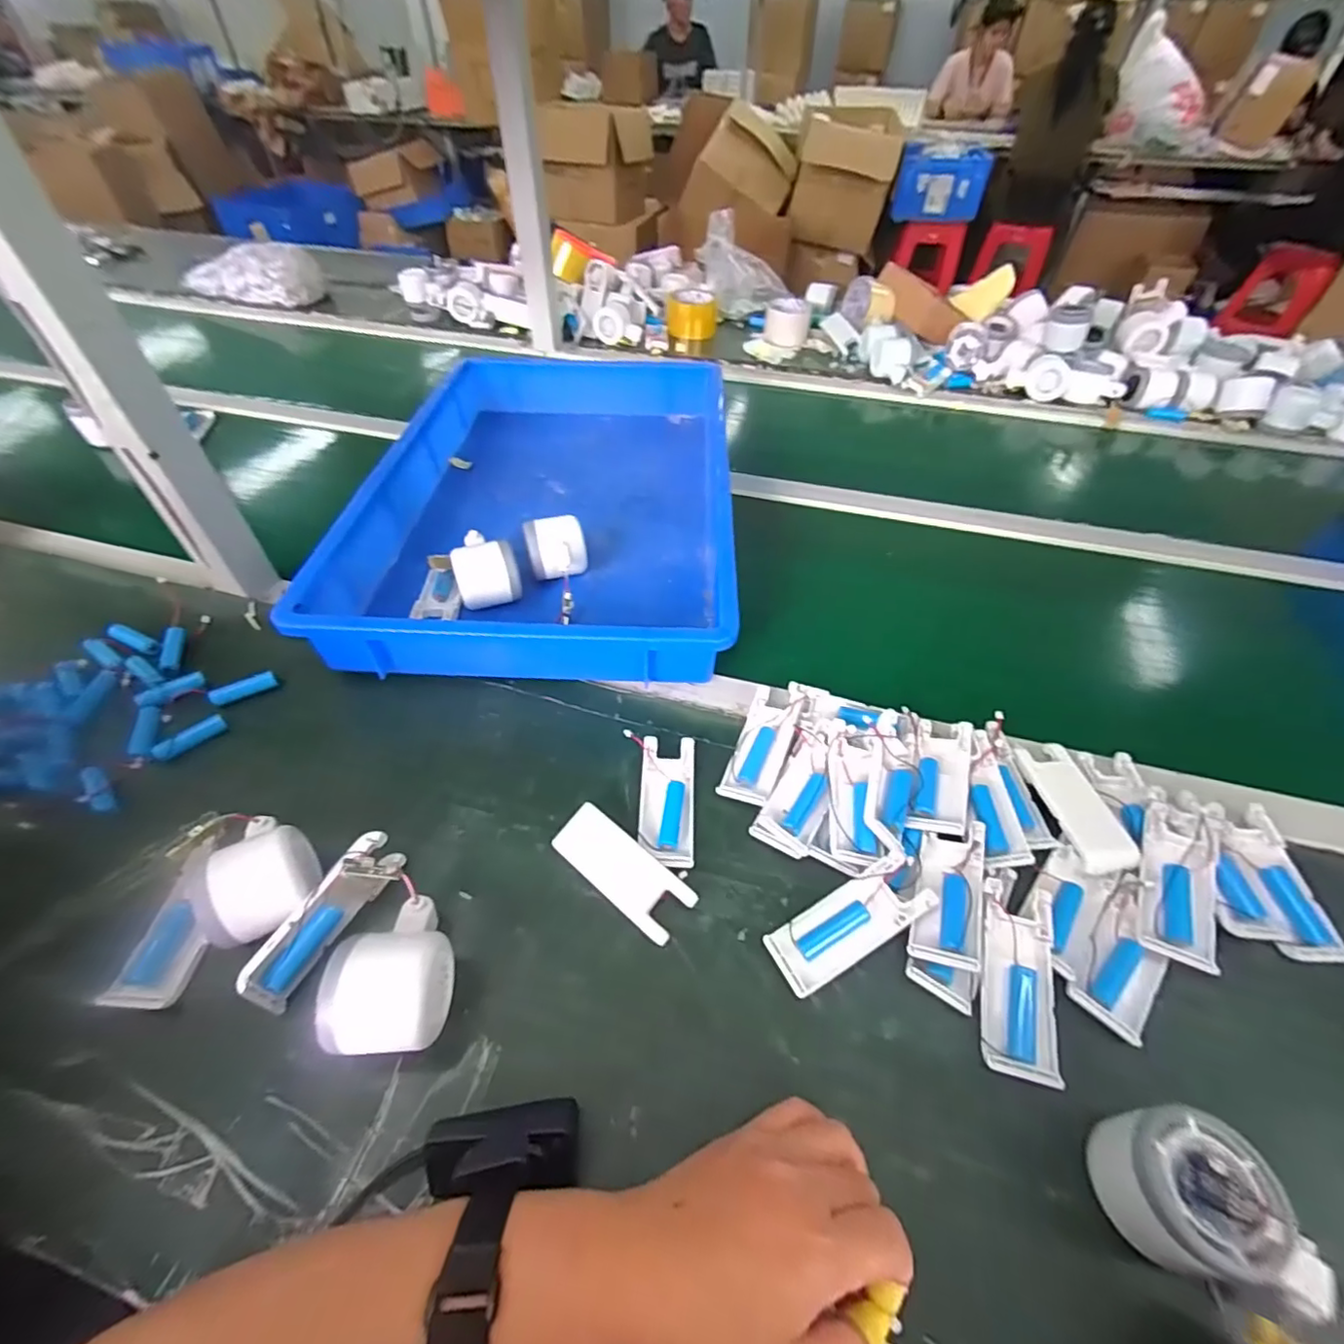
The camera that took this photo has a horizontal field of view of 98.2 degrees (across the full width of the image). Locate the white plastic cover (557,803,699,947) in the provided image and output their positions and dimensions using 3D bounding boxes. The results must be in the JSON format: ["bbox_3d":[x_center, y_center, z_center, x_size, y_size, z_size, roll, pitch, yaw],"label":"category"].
[{"bbox_3d":[-0.034,0.135,0.399,0.103,0.014,0.041,34,56,25],"label":"white plastic cover"}]

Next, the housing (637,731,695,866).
[{"bbox_3d":[-0.003,0.095,0.436,0.040,0.014,0.104,2,49,1],"label":"housing"}]

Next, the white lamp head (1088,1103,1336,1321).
[{"bbox_3d":[0.251,0.248,0.275,0.084,0.048,0.060,12,50,10],"label":"white lamp head"}]

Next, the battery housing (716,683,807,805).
[{"bbox_3d":[0.076,0.049,0.466,0.039,0.012,0.118,19,51,15],"label":"battery housing"}]

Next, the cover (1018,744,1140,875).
[{"bbox_3d":[0.297,0.097,0.429,0.040,0.009,0.100,-5,49,-6],"label":"cover"}]

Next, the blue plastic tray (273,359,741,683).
[{"bbox_3d":[-0.119,-0.217,0.655,0.356,0.084,0.557,1,49,0],"label":"blue plastic tray"}]

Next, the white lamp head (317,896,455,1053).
[{"bbox_3d":[-0.159,0.173,0.336,0.053,0.059,0.081,1,49,0],"label":"white lamp head"}]

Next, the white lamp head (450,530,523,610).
[{"bbox_3d":[-0.177,-0.100,0.563,0.057,0.054,0.073,-13,50,-12],"label":"white lamp head"}]

